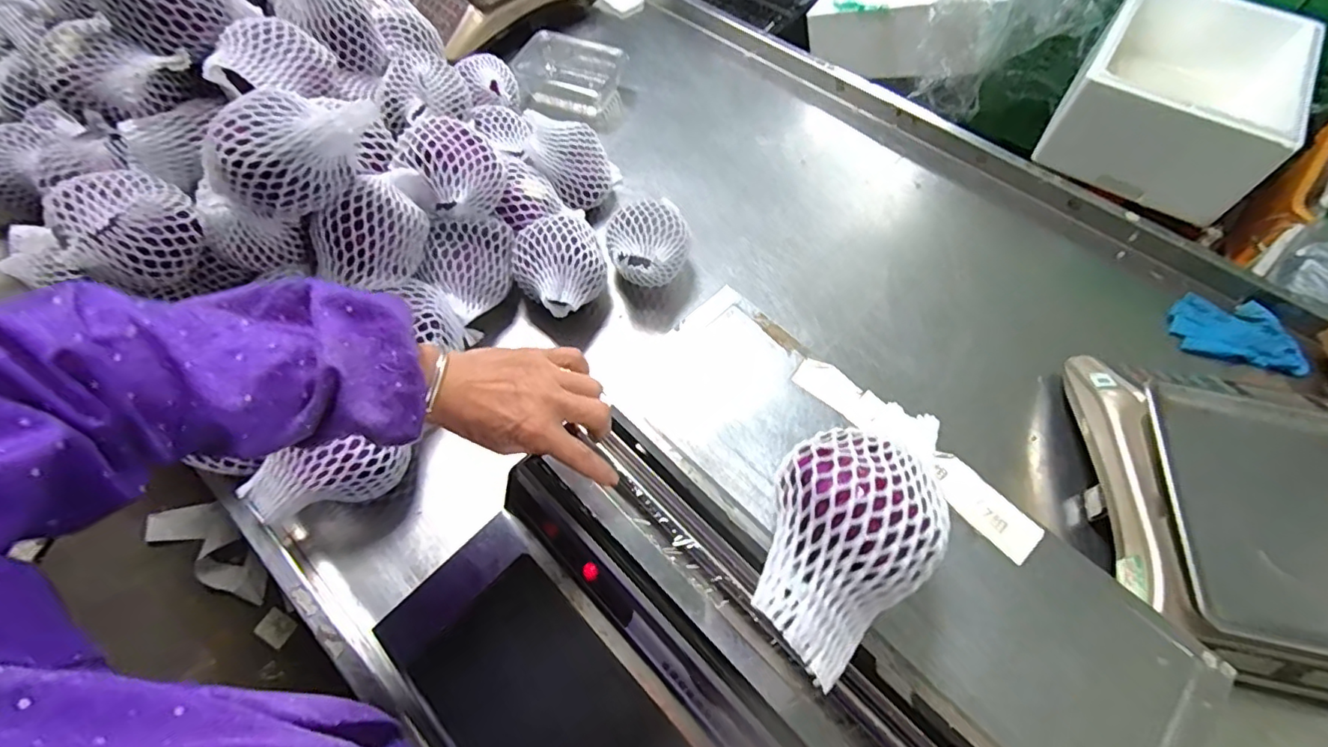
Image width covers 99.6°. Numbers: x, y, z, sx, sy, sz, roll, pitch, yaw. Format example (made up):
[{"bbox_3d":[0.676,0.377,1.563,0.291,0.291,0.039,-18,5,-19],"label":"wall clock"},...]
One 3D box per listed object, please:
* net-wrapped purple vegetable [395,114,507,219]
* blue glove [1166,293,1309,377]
[{"bbox_3d":[-0.253,-0.248,0.675,0.107,0.075,0.099,1,59,-1],"label":"net-wrapped purple vegetable"},{"bbox_3d":[0.771,-0.059,0.758,0.151,0.015,0.110,3,59,0],"label":"blue glove"}]

